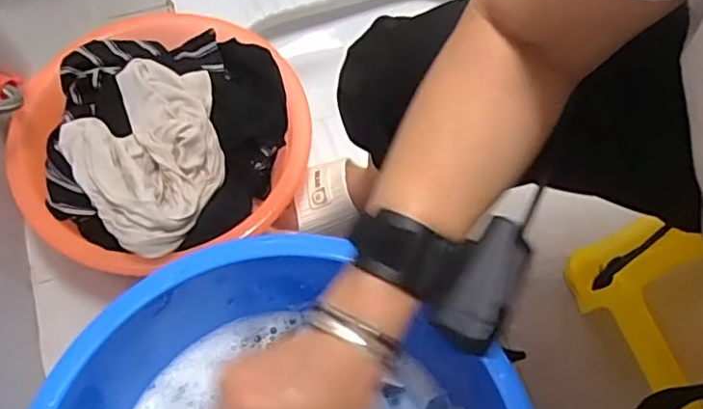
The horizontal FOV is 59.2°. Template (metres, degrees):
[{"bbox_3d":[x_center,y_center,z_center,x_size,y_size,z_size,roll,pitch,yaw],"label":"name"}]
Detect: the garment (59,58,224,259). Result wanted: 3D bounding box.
[{"bbox_3d":[-0.216,-0.056,0.685,0.190,0.057,0.195,-33,70,-16],"label":"garment"}]

